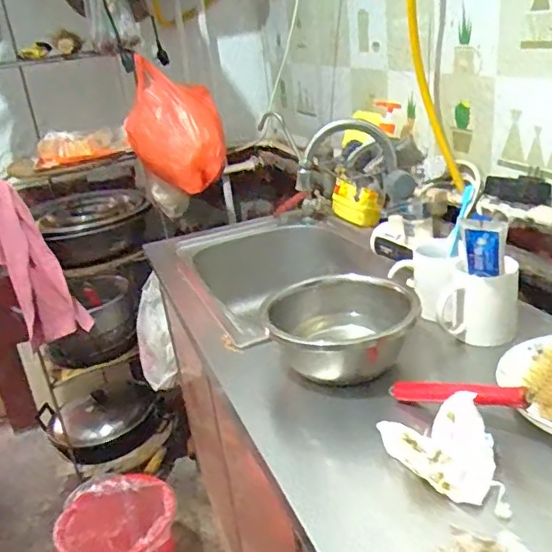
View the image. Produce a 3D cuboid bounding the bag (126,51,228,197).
[{"bbox_3d":[-0.235,-0.342,1.348,0.218,0.257,0.224,-11,23,-9],"label":"bag"}]

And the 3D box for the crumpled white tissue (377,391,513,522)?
[{"bbox_3d":[0.149,0.160,0.519,0.095,0.050,0.099,-6,23,3],"label":"crumpled white tissue"}]

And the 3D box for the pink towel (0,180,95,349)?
[{"bbox_3d":[-0.584,-0.032,1.352,0.177,0.398,0.106,-17,12,41],"label":"pink towel"}]

